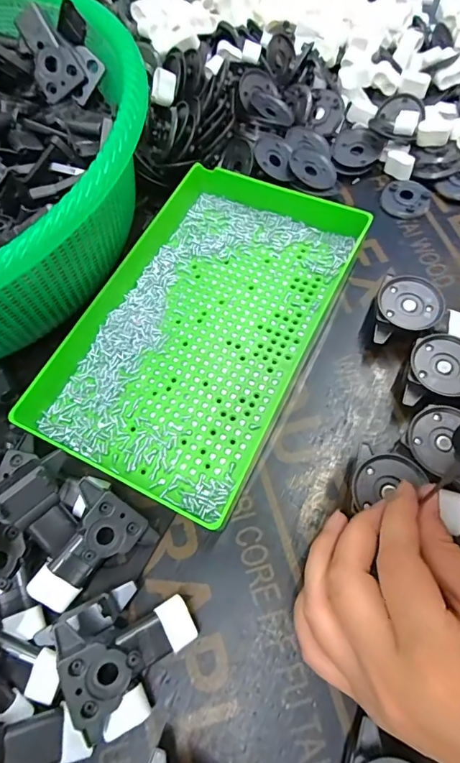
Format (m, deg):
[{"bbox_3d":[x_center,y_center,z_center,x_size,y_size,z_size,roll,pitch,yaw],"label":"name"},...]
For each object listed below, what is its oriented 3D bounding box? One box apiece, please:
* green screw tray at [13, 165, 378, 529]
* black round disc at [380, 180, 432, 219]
[{"bbox_3d":[-0.023,-0.046,0.304,0.158,0.026,0.238,25,70,9],"label":"green screw tray"},{"bbox_3d":[0.147,-0.152,0.361,0.038,0.008,0.036,0,68,0],"label":"black round disc"}]

